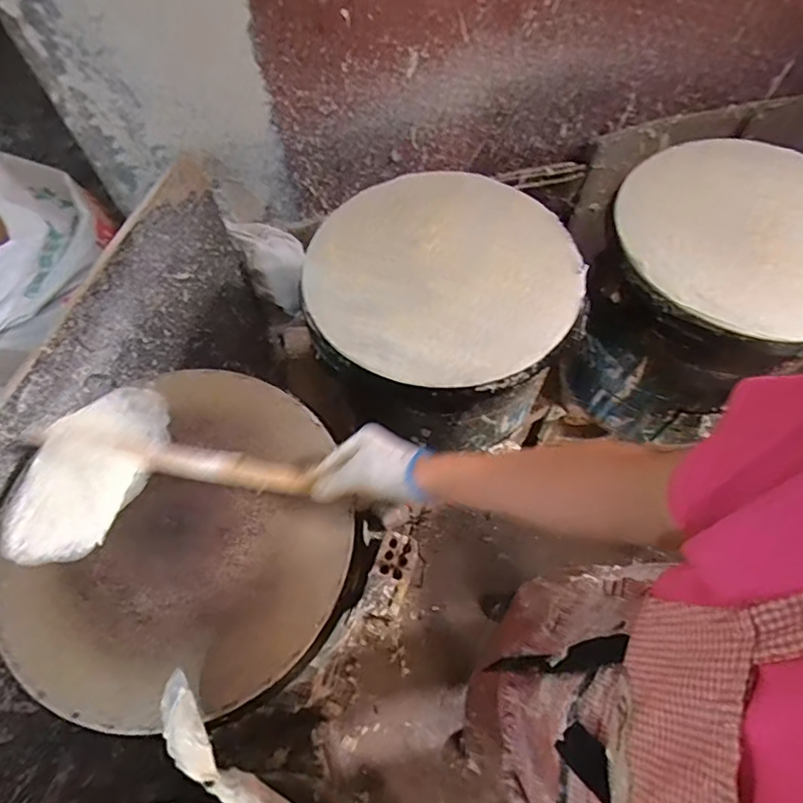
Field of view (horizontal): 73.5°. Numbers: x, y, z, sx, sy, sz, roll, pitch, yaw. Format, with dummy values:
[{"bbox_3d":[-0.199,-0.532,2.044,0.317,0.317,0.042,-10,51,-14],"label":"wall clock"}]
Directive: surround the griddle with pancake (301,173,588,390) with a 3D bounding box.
[{"bbox_3d":[0.059,-0.176,0.725,0.347,0.036,0.334,0,64,0],"label":"griddle with pancake"}]

